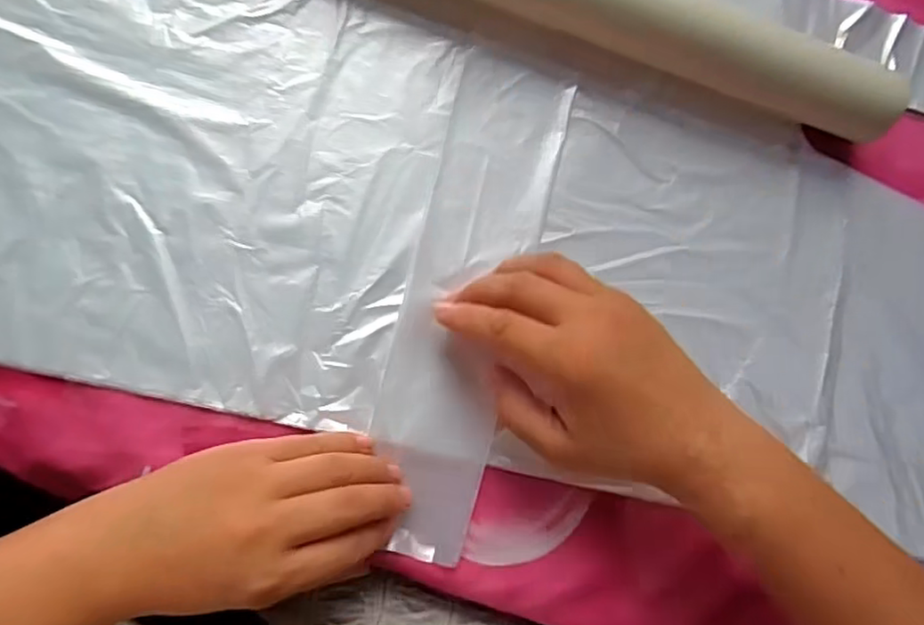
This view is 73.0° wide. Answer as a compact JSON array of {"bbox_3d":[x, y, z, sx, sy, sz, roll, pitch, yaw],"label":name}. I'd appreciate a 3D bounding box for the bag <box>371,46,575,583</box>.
[{"bbox_3d":[0.003,-0.005,0.318,0.064,0.008,0.254,12,86,-9],"label":"bag"}]

